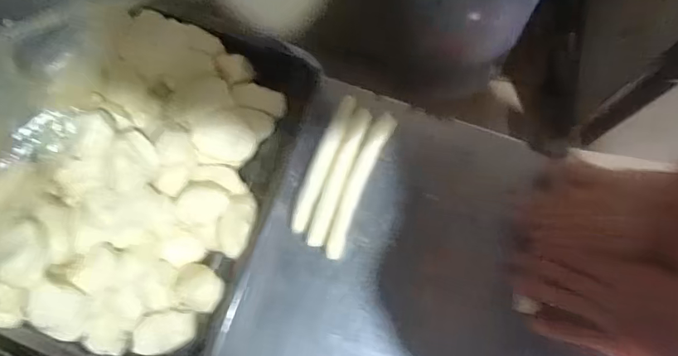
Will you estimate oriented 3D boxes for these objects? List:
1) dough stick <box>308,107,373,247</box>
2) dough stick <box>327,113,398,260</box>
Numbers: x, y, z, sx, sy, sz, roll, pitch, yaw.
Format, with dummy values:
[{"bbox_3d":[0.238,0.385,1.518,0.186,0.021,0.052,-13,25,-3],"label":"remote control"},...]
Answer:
[{"bbox_3d":[0.001,-0.003,0.541,0.020,0.012,0.159,19,79,8],"label":"dough stick"},{"bbox_3d":[0.023,0.006,0.540,0.023,0.010,0.167,22,80,8],"label":"dough stick"}]

